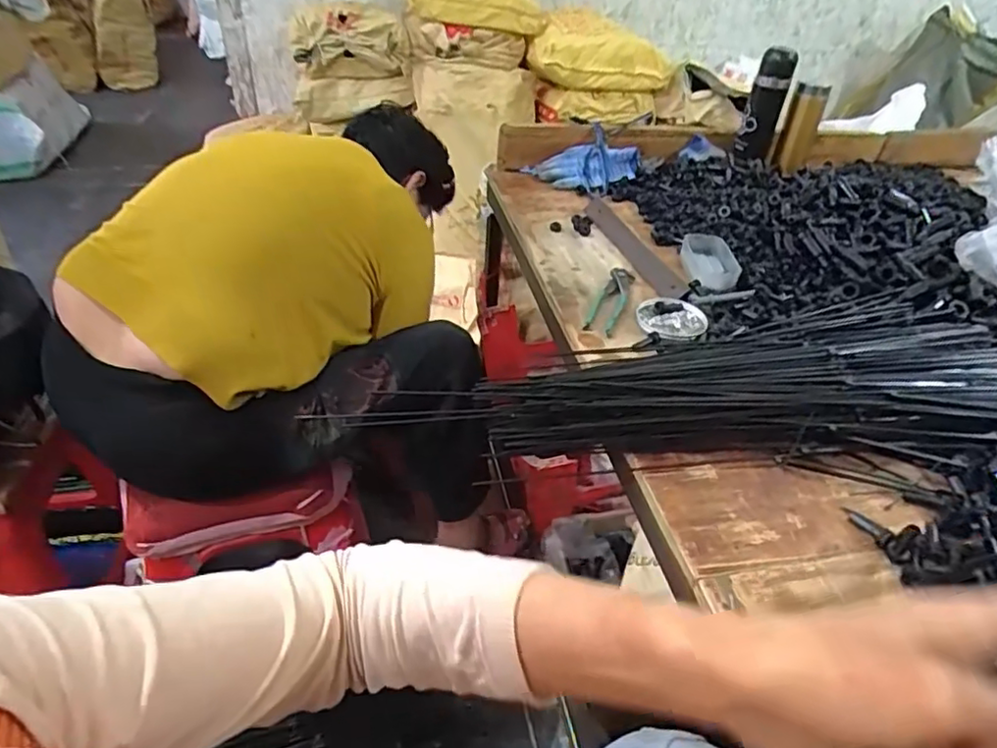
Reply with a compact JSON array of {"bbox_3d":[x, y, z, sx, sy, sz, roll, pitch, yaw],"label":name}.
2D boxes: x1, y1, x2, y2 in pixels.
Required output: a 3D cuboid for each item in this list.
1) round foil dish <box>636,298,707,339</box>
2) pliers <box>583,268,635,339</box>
[{"bbox_3d":[0.229,-0.073,0.830,0.089,0.013,0.077,15,40,13],"label":"round foil dish"},{"bbox_3d":[0.153,-0.101,0.857,0.039,0.017,0.157,16,40,14],"label":"pliers"}]

